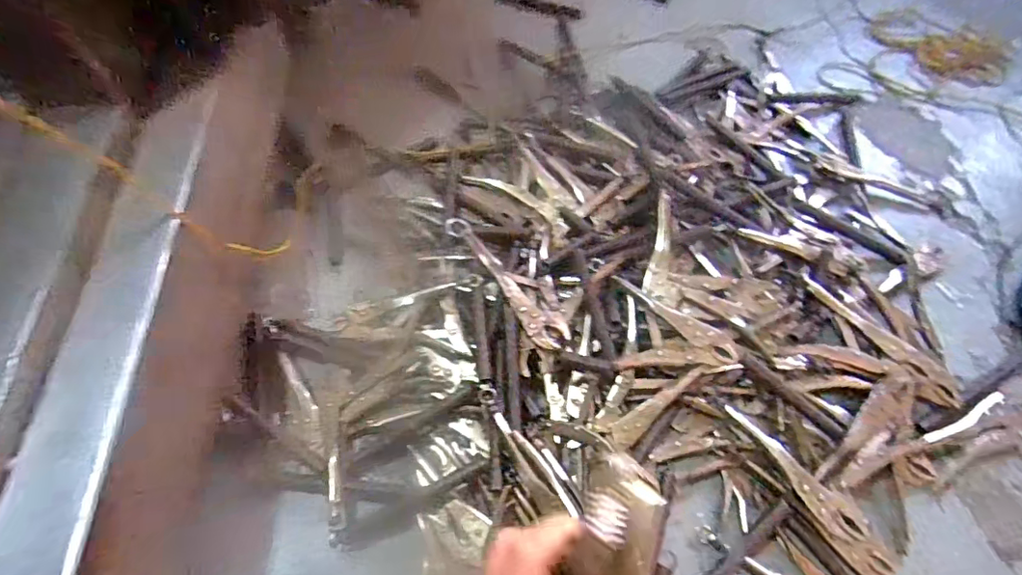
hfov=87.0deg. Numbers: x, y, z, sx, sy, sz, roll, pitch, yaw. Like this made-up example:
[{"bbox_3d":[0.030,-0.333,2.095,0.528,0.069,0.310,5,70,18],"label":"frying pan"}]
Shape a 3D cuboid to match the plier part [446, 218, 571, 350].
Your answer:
[{"bbox_3d":[-0.010,-0.012,0.787,0.050,0.014,0.254,-32,64,-21],"label":"plier part"}]

